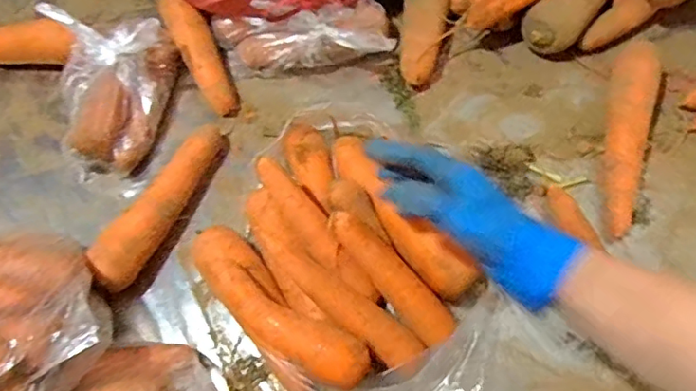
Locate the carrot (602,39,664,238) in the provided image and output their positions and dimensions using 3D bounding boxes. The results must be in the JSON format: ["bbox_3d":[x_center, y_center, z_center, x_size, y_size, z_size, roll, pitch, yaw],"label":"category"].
[{"bbox_3d":[0.300,-0.067,0.603,0.046,0.048,0.219,12,64,8],"label":"carrot"}]

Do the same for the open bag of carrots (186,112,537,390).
[{"bbox_3d":[0.001,0.066,0.517,0.212,0.089,0.297,-36,67,-16],"label":"open bag of carrots"}]

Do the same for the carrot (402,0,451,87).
[{"bbox_3d":[0.090,-0.198,0.684,0.055,0.056,0.151,10,63,7],"label":"carrot"}]

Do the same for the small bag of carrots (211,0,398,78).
[{"bbox_3d":[-0.054,-0.184,0.670,0.208,0.066,0.074,-6,63,-1],"label":"small bag of carrots"}]

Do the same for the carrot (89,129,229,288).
[{"bbox_3d":[-0.191,0.006,0.587,0.049,0.047,0.204,23,66,13],"label":"carrot"}]

